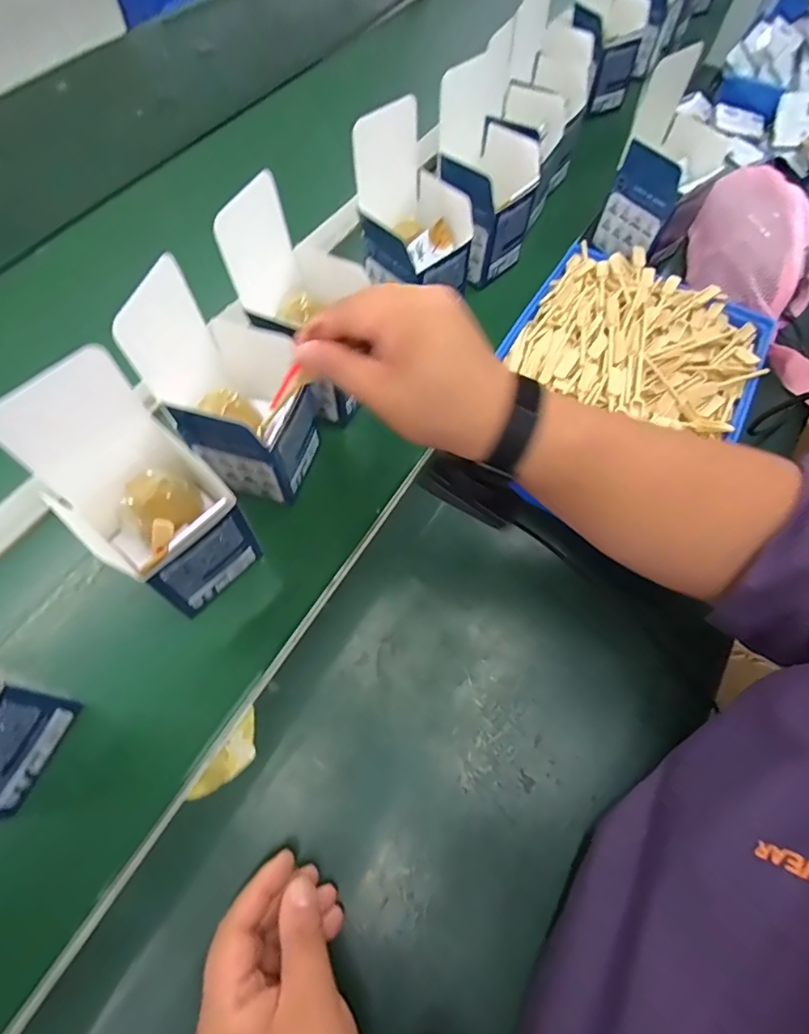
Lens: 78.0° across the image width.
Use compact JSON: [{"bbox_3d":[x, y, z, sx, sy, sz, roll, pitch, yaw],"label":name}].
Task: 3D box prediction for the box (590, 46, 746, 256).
[{"bbox_3d":[0.284,-0.388,0.552,0.092,0.159,0.087,-39,70,-18],"label":"box"}]

